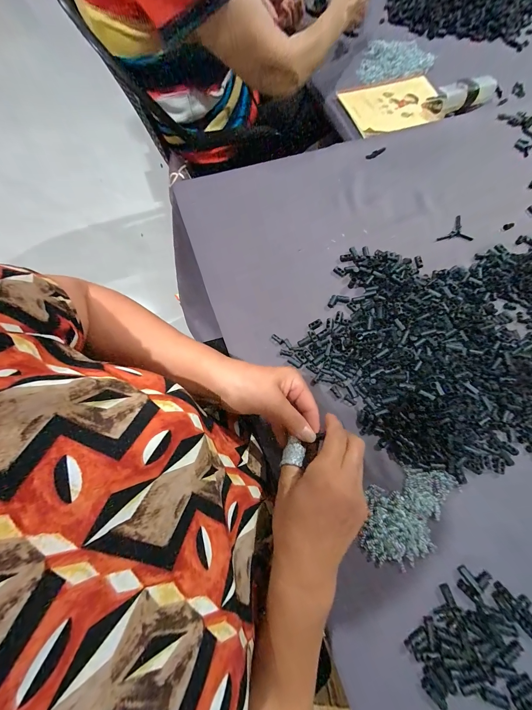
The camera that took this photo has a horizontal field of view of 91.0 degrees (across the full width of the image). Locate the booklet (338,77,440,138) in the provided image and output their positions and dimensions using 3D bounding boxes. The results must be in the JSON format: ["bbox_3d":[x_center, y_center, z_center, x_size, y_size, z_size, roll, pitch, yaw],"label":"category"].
[{"bbox_3d":[0.260,-0.520,0.541,0.206,0.013,0.157,-18,72,-7],"label":"booklet"}]

